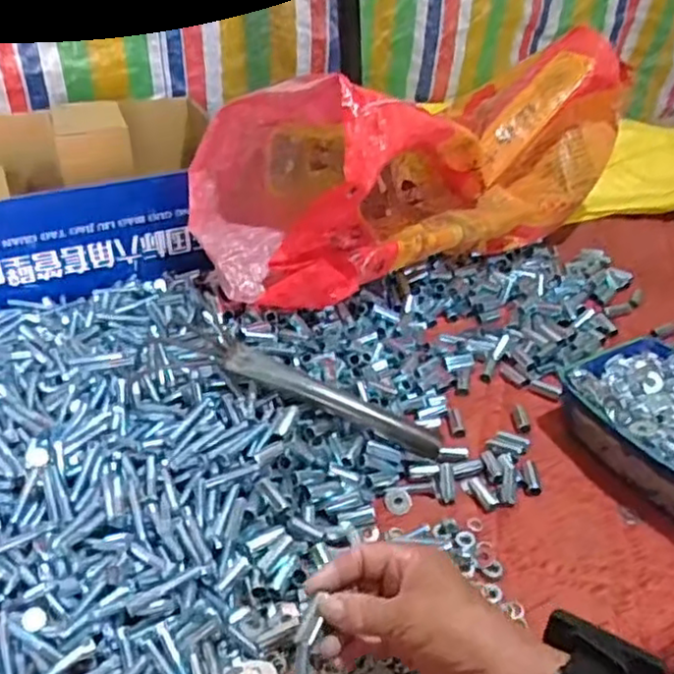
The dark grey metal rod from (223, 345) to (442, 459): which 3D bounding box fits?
[{"bbox_3d":[-0.005,0.062,0.638,0.216,0.028,0.027,25,41,5],"label":"dark grey metal rod"}]

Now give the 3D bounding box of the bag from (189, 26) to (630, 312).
[{"bbox_3d":[0.093,-0.248,0.858,0.571,0.211,0.267,-22,42,-30],"label":"bag"}]

